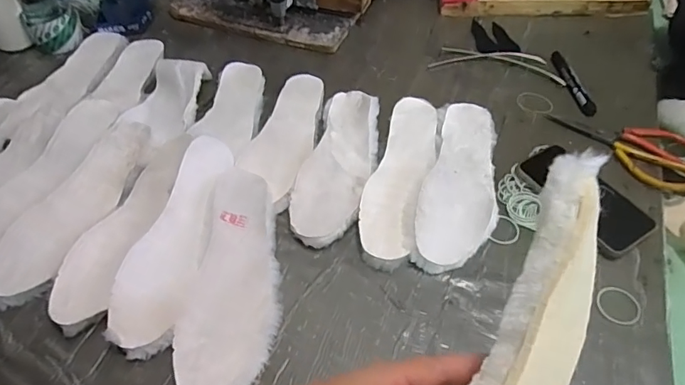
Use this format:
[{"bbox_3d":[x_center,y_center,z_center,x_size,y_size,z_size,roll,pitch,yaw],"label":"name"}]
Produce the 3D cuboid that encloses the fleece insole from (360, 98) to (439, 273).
[{"bbox_3d":[0.076,-0.029,0.603,0.070,0.029,0.271,14,53,10],"label":"fleece insole"}]

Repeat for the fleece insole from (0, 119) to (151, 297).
[{"bbox_3d":[-0.323,0.005,0.578,0.080,0.014,0.260,14,55,8],"label":"fleece insole"}]

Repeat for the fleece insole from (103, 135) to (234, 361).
[{"bbox_3d":[-0.190,0.047,0.538,0.077,0.037,0.270,6,51,5],"label":"fleece insole"}]

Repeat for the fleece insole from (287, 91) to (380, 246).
[{"bbox_3d":[-0.002,-0.047,0.629,0.088,0.018,0.268,12,55,7],"label":"fleece insole"}]

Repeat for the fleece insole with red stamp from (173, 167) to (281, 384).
[{"bbox_3d":[-0.113,0.094,0.509,0.092,0.034,0.254,5,54,2],"label":"fleece insole with red stamp"}]

